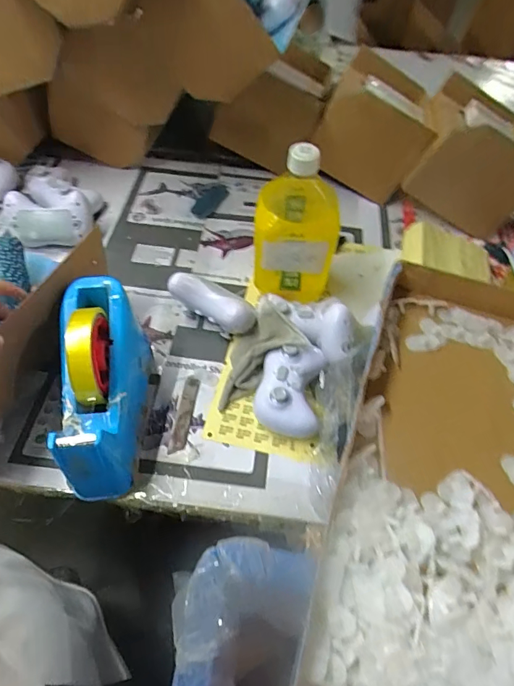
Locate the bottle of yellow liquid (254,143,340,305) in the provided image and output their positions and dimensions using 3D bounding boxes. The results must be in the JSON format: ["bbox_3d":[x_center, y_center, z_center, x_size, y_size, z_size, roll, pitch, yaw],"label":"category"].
[{"bbox_3d":[0.044,-0.136,0.520,0.093,0.200,0.091,4,55,0],"label":"bottle of yellow liquid"}]

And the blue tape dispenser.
[{"bbox_3d":[-0.152,0.041,0.434,0.066,0.113,0.193,-5,56,-6],"label":"blue tape dispenser"}]

